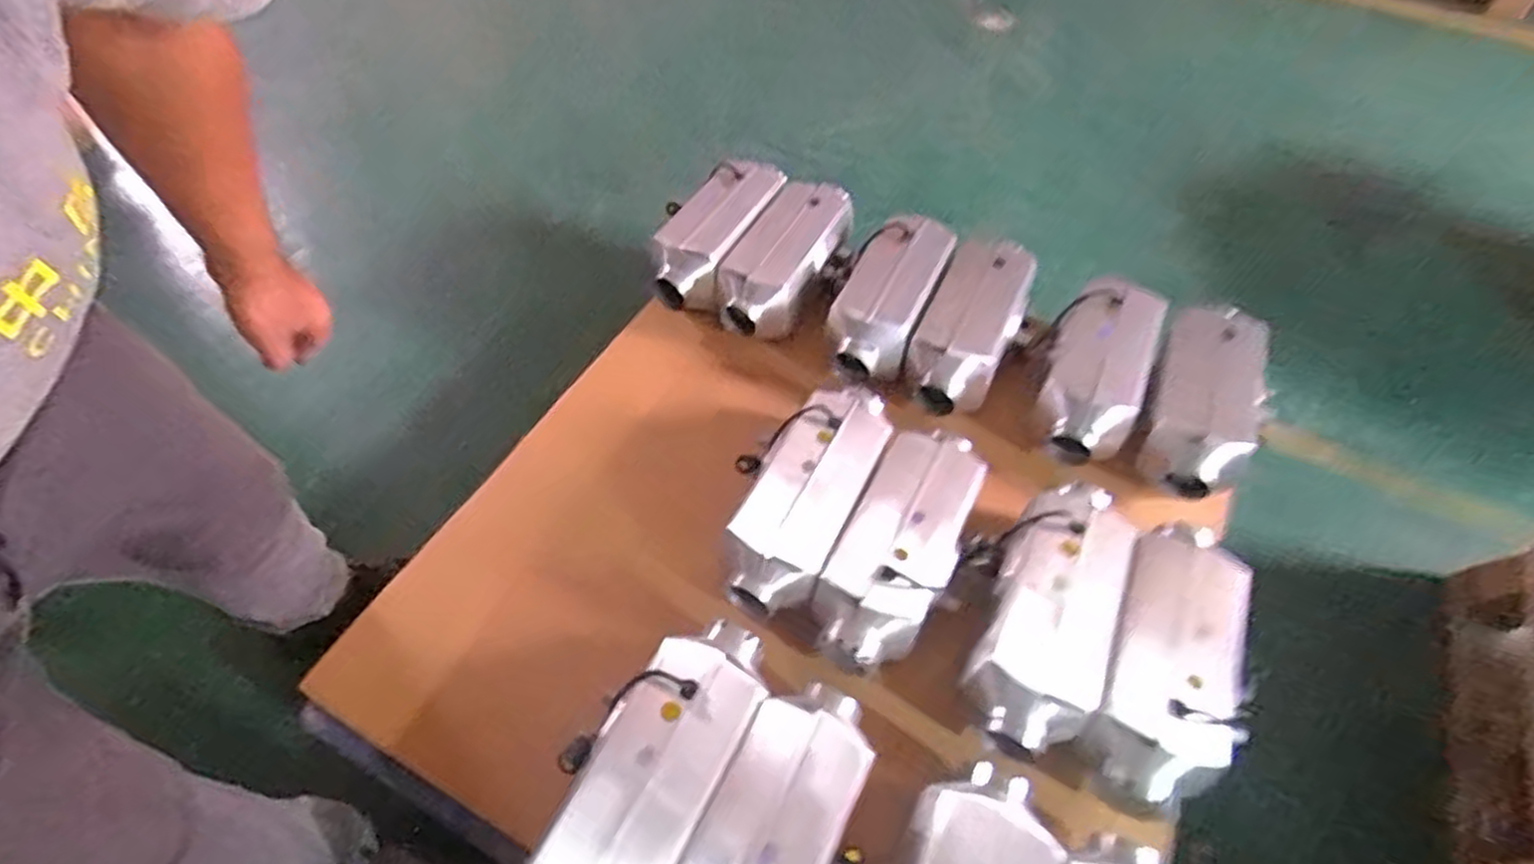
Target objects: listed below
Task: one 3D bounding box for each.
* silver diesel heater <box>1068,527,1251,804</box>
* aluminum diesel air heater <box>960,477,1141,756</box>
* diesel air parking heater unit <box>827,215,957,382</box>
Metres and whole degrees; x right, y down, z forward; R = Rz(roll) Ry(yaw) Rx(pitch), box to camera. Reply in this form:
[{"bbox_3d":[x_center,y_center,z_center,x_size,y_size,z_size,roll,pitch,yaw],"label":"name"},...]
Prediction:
[{"bbox_3d":[0.514,0.293,0.945,0.159,0.098,0.372,27,57,16],"label":"silver diesel heater"},{"bbox_3d":[0.355,0.225,0.972,0.187,0.107,0.374,19,55,11],"label":"aluminum diesel air heater"},{"bbox_3d":[0.201,-0.234,1.293,0.158,0.103,0.301,20,68,11],"label":"diesel air parking heater unit"}]

